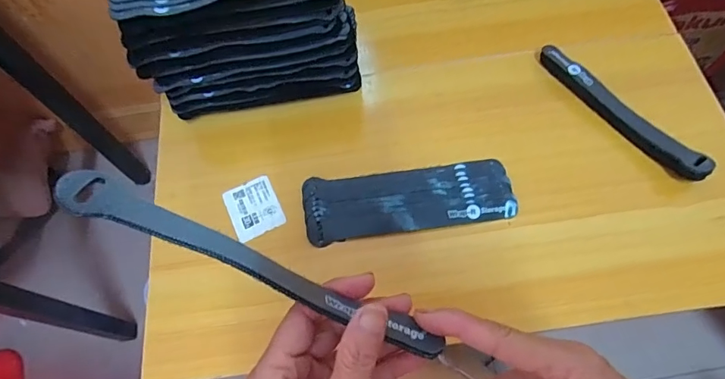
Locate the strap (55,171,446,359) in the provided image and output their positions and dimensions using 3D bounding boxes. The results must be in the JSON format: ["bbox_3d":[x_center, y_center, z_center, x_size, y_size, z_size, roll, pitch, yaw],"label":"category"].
[{"bbox_3d":[-0.047,0.040,0.220,0.197,0.018,0.020,27,69,-10],"label":"strap"}]

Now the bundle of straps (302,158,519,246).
[{"bbox_3d":[0.044,0.009,0.440,0.199,0.013,0.067,-8,66,0],"label":"bundle of straps"}]

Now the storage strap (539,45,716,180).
[{"bbox_3d":[0.262,-0.083,0.463,0.024,0.031,0.198,-33,68,-11],"label":"storage strap"}]

